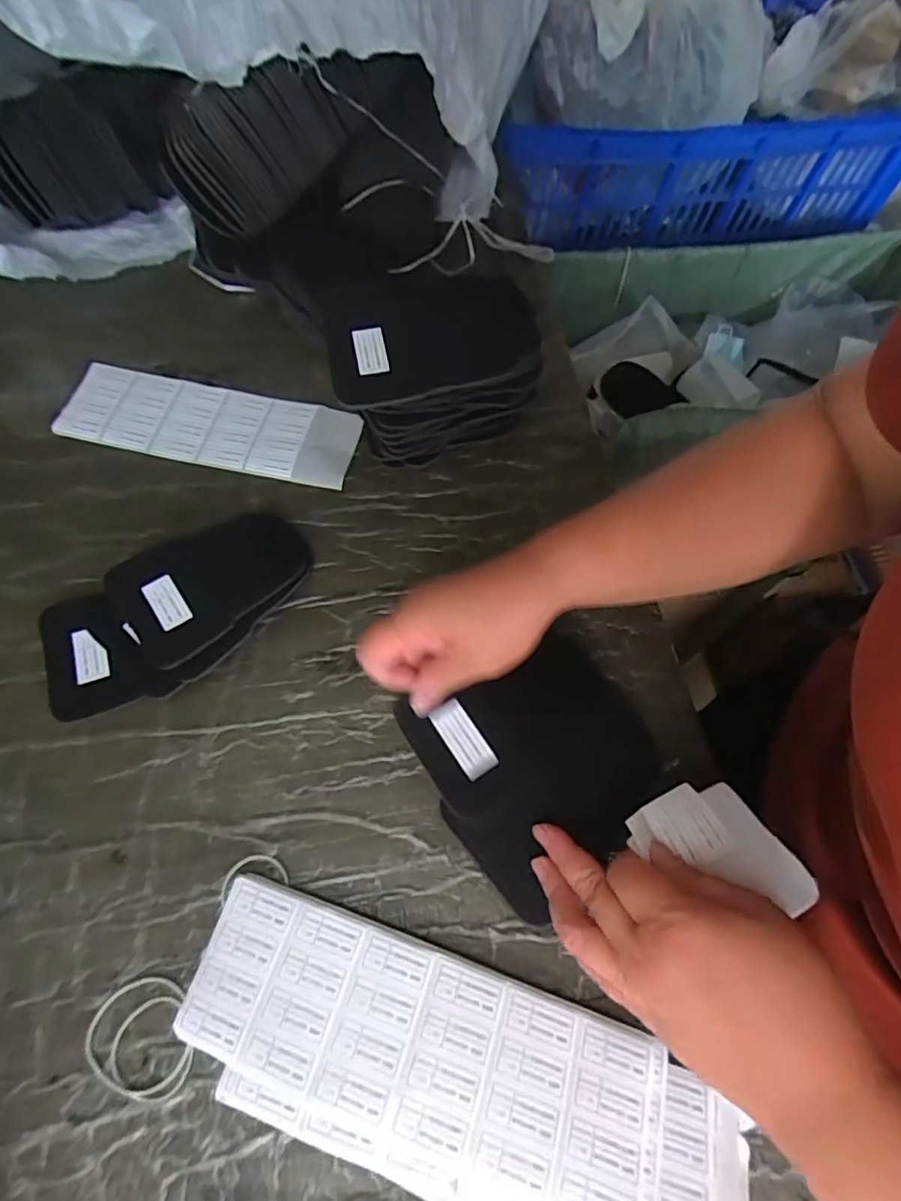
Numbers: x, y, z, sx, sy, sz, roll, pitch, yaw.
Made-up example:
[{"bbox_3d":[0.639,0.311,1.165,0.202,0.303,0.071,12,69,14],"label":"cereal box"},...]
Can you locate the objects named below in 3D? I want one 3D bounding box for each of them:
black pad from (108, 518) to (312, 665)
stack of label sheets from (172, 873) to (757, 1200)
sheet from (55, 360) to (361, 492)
[{"bbox_3d":[-0.173,-0.019,0.433,0.137,0.017,0.090,-33,73,-22],"label":"black pad"},{"bbox_3d":[0.002,0.253,0.311,0.303,0.029,0.102,19,65,6],"label":"stack of label sheets"},{"bbox_3d":[-0.204,-0.155,0.506,0.247,0.013,0.079,10,64,2],"label":"sheet"}]

